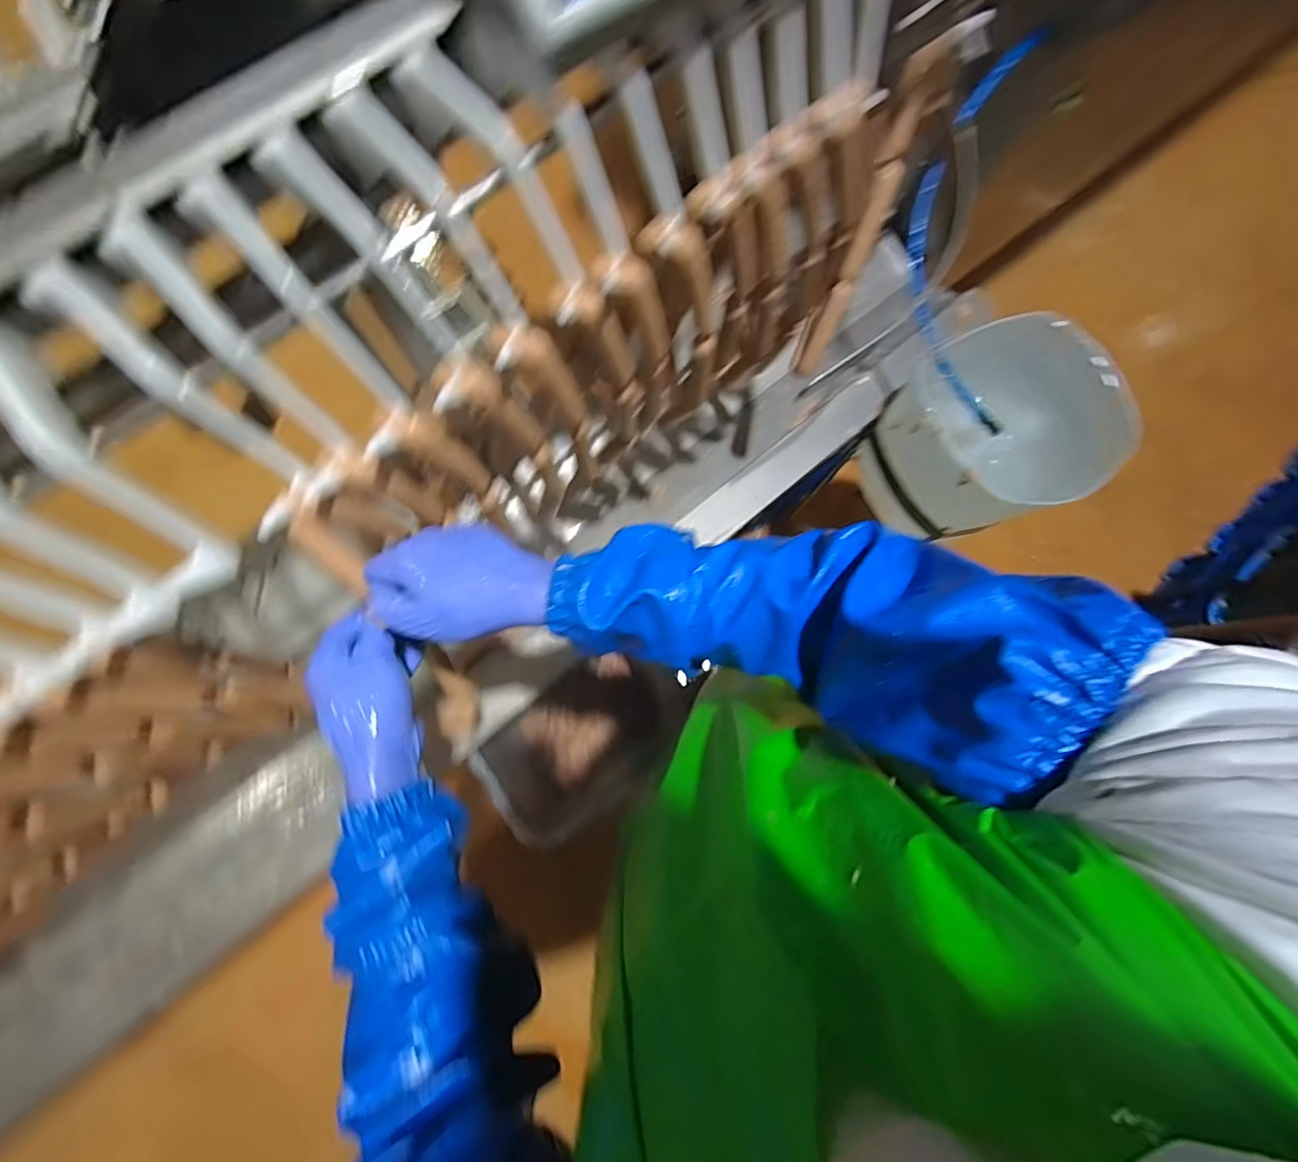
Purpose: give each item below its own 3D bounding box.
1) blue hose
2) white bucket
[{"bbox_3d":[0.447,-0.465,0.794,0.127,0.091,0.488,-4,102,-2],"label":"blue hose"},{"bbox_3d":[0.550,-0.232,0.919,0.278,0.255,0.270,0,79,-1],"label":"white bucket"}]

